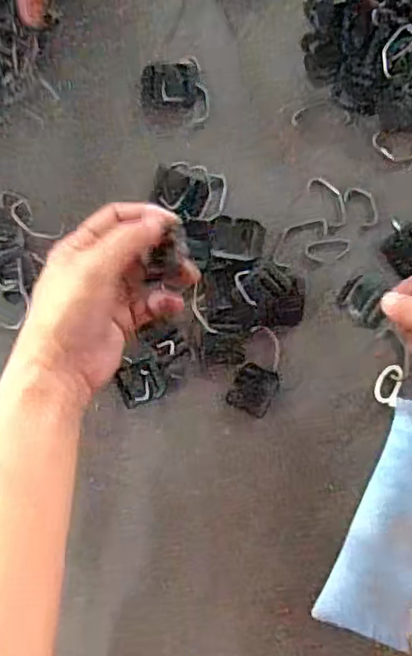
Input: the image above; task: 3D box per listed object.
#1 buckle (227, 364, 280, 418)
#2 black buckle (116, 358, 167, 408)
[{"bbox_3d":[0.034,0.043,0.449,0.030,0.004,0.033,21,95,-1],"label":"buckle"},{"bbox_3d":[-0.045,0.037,0.446,0.031,0.005,0.030,0,95,1],"label":"black buckle"}]

